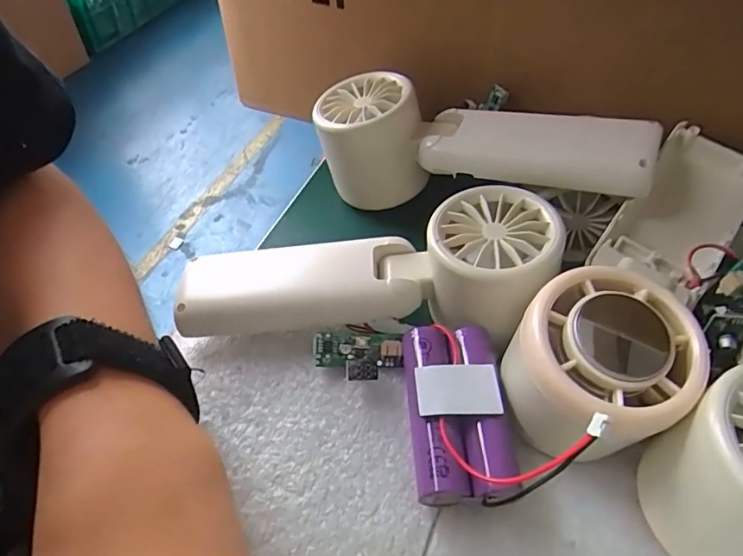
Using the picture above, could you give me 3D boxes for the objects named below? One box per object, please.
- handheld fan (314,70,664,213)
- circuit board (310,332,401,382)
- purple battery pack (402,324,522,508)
[{"bbox_3d":[0.047,-0.062,0.265,0.162,0.064,0.049,19,52,15],"label":"handheld fan"},{"bbox_3d":[-0.006,0.033,0.217,0.036,0.013,0.021,-1,49,-3],"label":"circuit board"},{"bbox_3d":[0.033,0.050,0.196,0.040,0.025,0.066,-1,49,-3],"label":"purple battery pack"}]

